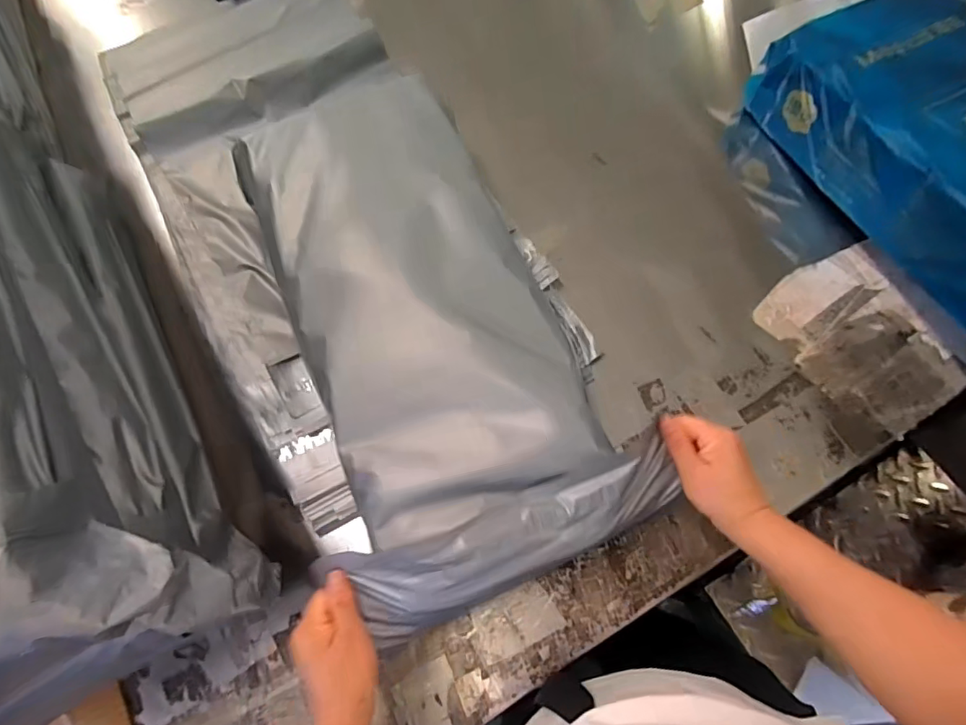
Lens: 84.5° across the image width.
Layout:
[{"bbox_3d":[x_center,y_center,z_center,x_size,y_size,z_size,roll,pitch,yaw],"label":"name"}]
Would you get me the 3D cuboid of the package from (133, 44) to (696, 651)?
[{"bbox_3d":[-0.095,-0.084,0.535,0.279,0.046,0.619,-25,71,-6],"label":"package"}]

